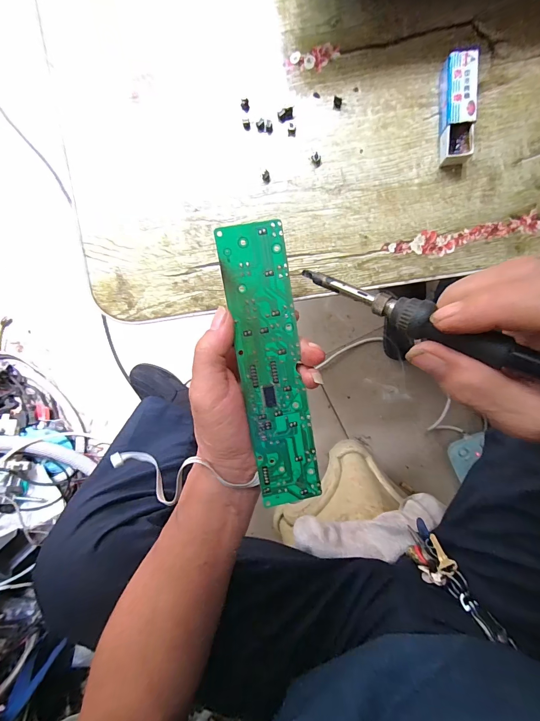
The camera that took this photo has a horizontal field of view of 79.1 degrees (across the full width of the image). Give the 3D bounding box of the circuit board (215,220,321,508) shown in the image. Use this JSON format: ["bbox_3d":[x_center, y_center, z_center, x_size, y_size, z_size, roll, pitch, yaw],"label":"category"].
[{"bbox_3d":[0.002,0.008,0.239,0.044,0.010,0.204,-9,99,5],"label":"circuit board"}]

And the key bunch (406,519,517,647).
[{"bbox_3d":[0.218,0.264,0.400,0.028,0.148,0.047,31,98,-26],"label":"key bunch"}]

